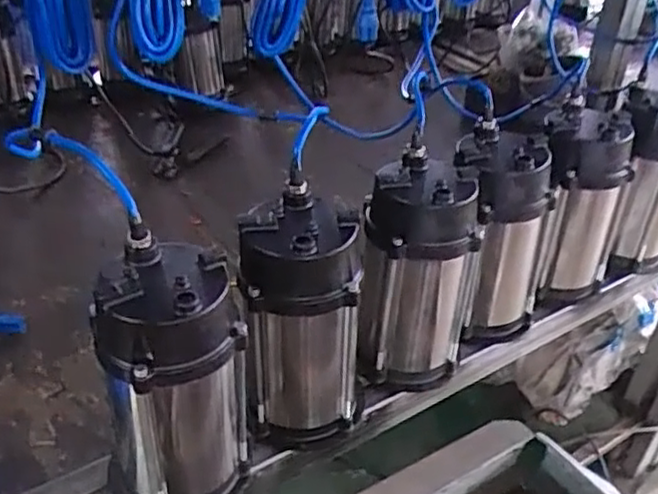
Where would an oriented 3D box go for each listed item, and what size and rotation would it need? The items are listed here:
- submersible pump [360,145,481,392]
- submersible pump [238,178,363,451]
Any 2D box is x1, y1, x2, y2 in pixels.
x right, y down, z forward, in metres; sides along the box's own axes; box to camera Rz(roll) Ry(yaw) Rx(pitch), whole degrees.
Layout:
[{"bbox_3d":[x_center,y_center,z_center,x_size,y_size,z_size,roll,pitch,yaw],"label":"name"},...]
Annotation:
[{"bbox_3d":[0.101,0.036,0.808,0.119,0.261,0.106,8,35,6],"label":"submersible pump"},{"bbox_3d":[-0.024,0.084,0.719,0.120,0.256,0.102,2,34,-2],"label":"submersible pump"}]

